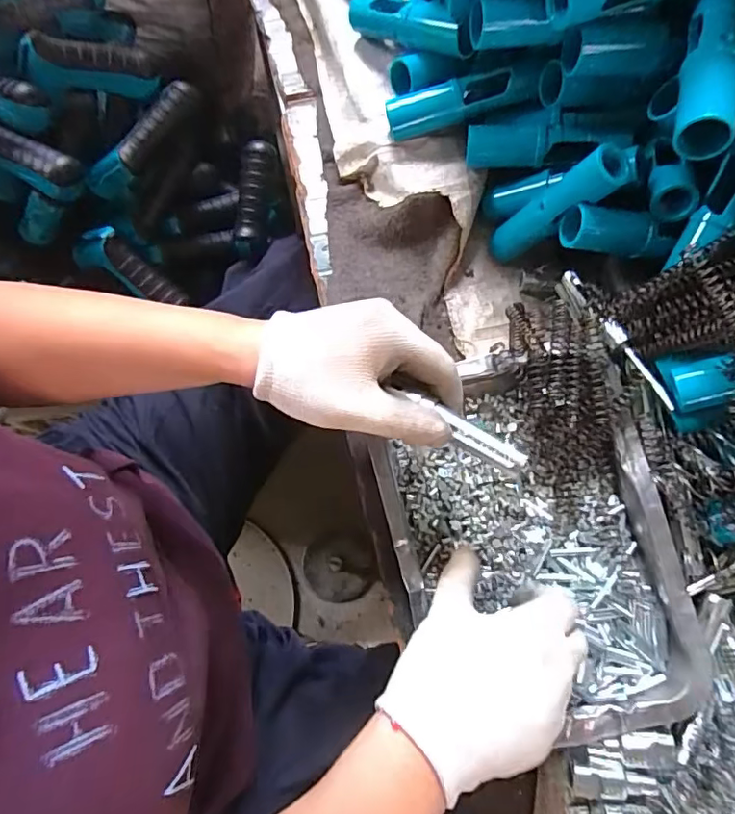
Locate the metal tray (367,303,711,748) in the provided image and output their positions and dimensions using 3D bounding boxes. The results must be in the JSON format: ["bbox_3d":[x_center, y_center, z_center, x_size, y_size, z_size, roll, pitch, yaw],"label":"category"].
[{"bbox_3d":[0.105,0.071,0.372,0.180,0.037,0.287,-11,75,-2],"label":"metal tray"}]

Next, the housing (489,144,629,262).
[{"bbox_3d":[0.133,-0.144,0.398,0.025,0.124,0.024,10,73,-23],"label":"housing"}]

